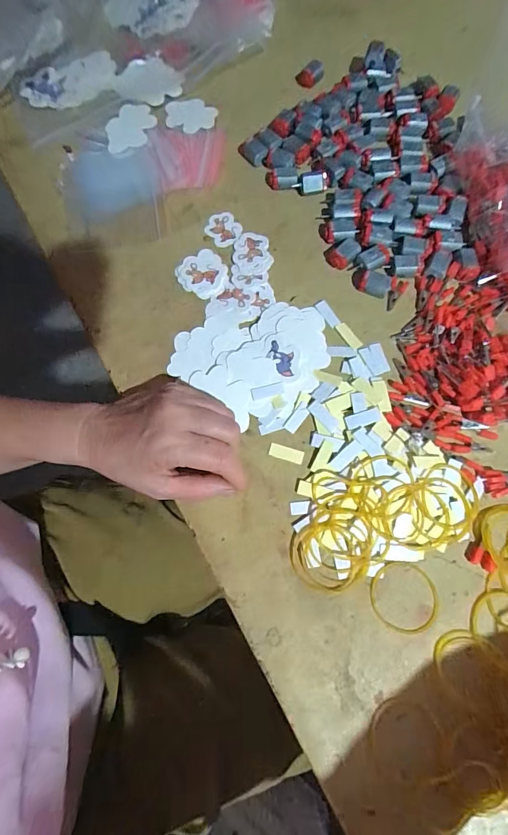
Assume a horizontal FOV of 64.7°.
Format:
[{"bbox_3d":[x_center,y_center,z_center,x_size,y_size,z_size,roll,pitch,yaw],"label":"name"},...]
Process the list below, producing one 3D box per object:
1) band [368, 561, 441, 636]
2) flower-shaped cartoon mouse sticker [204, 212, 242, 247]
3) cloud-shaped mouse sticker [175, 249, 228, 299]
[{"bbox_3d":[0.111,0.134,0.297,0.050,0.004,0.049,-1,72,2],"label":"band"},{"bbox_3d":[-0.030,-0.190,0.405,0.032,0.004,0.037,-39,78,-7],"label":"flower-shaped cartoon mouse sticker"},{"bbox_3d":[-0.048,-0.137,0.383,0.044,0.004,0.048,-36,77,-11],"label":"cloud-shaped mouse sticker"}]

